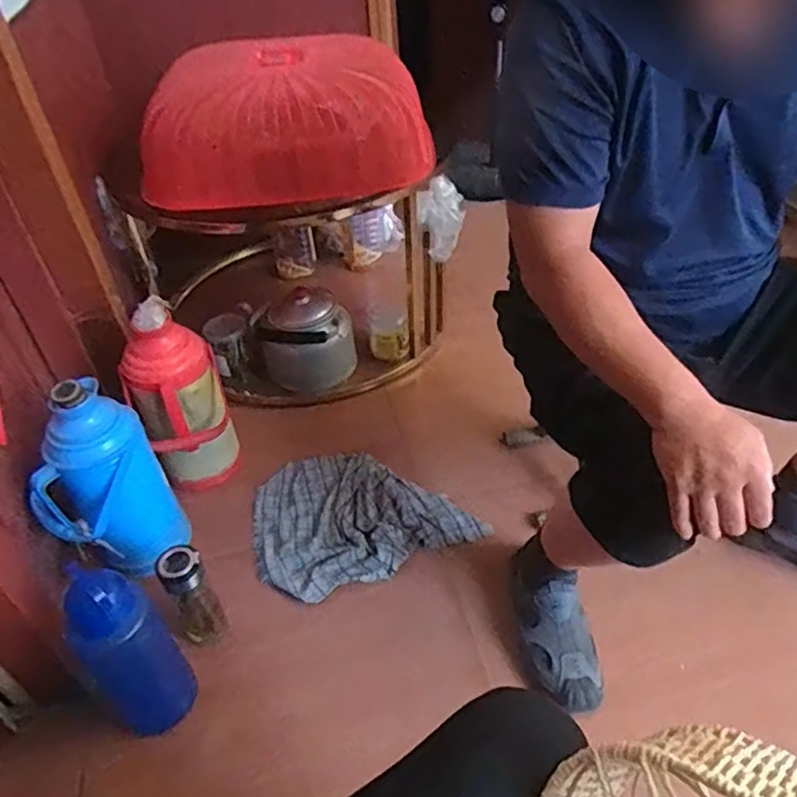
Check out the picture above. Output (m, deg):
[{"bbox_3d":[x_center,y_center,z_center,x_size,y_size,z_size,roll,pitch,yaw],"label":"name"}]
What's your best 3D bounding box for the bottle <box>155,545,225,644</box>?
[{"bbox_3d":[-0.324,0.304,1.009,0.066,0.187,0.076,-27,45,-24],"label":"bottle"}]

